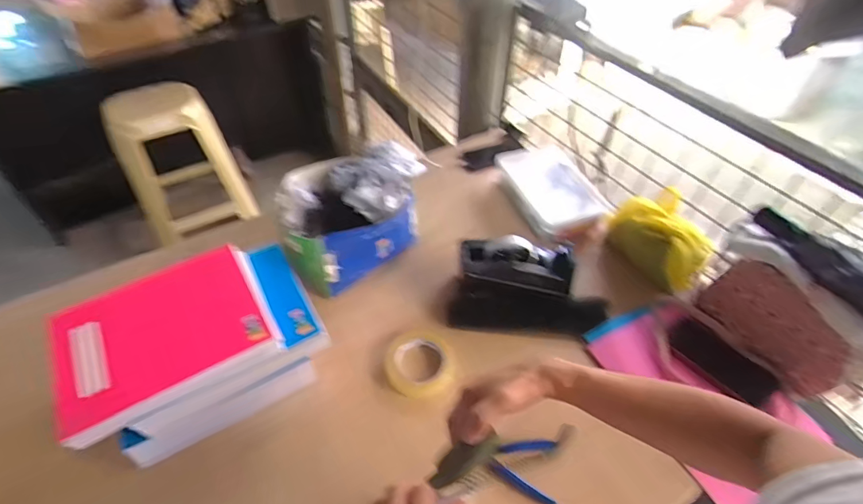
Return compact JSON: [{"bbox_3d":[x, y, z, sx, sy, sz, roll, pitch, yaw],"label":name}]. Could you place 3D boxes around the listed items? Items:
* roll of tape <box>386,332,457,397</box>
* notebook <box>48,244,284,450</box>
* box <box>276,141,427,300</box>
[{"bbox_3d":[-0.022,0.173,0.697,0.099,0.032,0.105,0,48,-1],"label":"roll of tape"},{"bbox_3d":[-0.352,0.101,0.593,0.248,0.026,0.212,-24,53,-21],"label":"notebook"},{"bbox_3d":[-0.150,-0.084,0.800,0.244,0.156,0.210,-25,53,-22],"label":"box"}]

